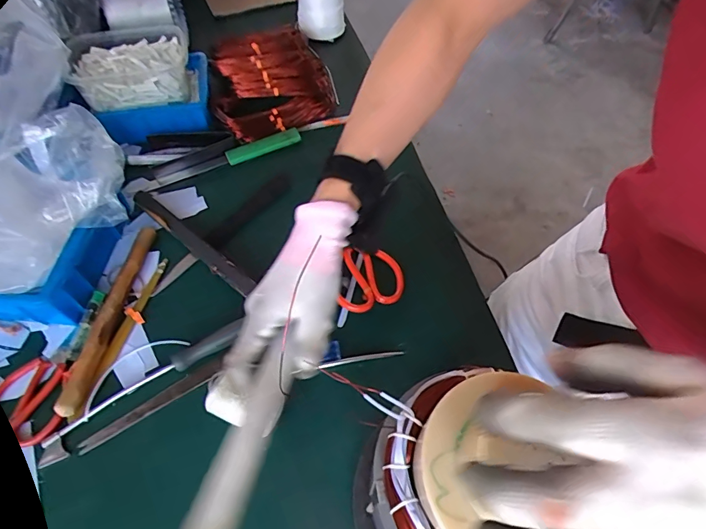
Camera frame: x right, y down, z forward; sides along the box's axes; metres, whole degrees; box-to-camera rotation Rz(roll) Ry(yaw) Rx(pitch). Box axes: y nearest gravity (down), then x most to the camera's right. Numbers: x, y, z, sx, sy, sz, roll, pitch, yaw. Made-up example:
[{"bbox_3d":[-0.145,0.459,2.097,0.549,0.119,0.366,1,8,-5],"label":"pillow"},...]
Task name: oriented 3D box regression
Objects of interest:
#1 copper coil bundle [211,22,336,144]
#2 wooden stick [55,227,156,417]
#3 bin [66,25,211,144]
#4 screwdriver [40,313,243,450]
[{"bbox_3d":[-0.147,-0.326,0.742,0.197,0.070,0.260,-19,59,-11],"label":"copper coil bundle"},{"bbox_3d":[-0.292,0.058,0.528,0.022,0.025,0.240,8,58,4],"label":"wooden stick"},{"bbox_3d":[-0.309,-0.270,0.655,0.181,0.099,0.129,-18,59,-11],"label":"bin"},{"bbox_3d":[-0.225,0.128,0.480,0.224,0.023,0.020,-30,63,-18],"label":"screwdriver"}]

